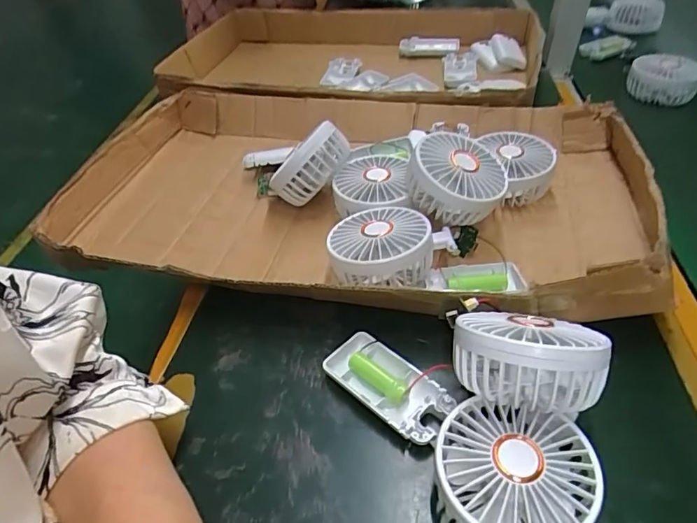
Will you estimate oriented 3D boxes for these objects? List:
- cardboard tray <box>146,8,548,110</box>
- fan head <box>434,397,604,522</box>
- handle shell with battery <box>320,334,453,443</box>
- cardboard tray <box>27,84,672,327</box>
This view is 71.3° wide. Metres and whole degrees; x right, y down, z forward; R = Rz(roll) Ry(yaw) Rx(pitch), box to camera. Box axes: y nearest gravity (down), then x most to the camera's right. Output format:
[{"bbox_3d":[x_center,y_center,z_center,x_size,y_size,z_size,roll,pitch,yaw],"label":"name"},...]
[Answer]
[{"bbox_3d":[-0.007,-0.280,0.724,0.541,0.104,0.308,6,44,8],"label":"cardboard tray"},{"bbox_3d":[0.092,0.126,0.277,0.082,0.045,0.082,-3,44,3],"label":"fan head"},{"bbox_3d":[0.027,0.089,0.345,0.092,0.015,0.045,30,54,31],"label":"handle shell with battery"},{"bbox_3d":[0.001,-0.088,0.486,0.539,0.078,0.330,6,45,11],"label":"cardboard tray"}]

